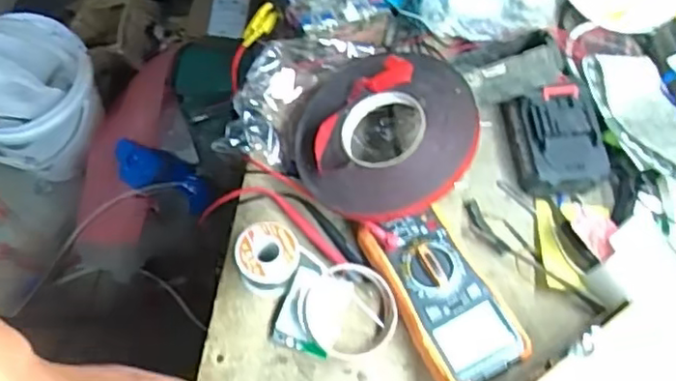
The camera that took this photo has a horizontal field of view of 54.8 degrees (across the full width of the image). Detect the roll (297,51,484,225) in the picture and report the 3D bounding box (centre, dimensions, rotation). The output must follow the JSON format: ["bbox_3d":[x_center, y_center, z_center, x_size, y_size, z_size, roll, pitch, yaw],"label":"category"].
[{"bbox_3d":[0.042,-0.053,0.596,0.163,0.028,0.166,-8,67,18],"label":"roll"}]

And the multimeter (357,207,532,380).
[{"bbox_3d":[0.090,0.093,0.578,0.086,0.039,0.163,-27,70,-14],"label":"multimeter"}]

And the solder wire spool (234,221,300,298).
[{"bbox_3d":[-0.062,0.060,0.576,0.054,0.045,0.051,1,66,-2],"label":"solder wire spool"}]

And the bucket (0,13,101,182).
[{"bbox_3d":[-0.605,-0.179,1.287,0.266,0.261,0.233,-8,67,-7],"label":"bucket"}]

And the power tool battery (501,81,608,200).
[{"bbox_3d":[0.213,-0.051,0.642,0.080,0.059,0.105,-7,67,-6],"label":"power tool battery"}]

